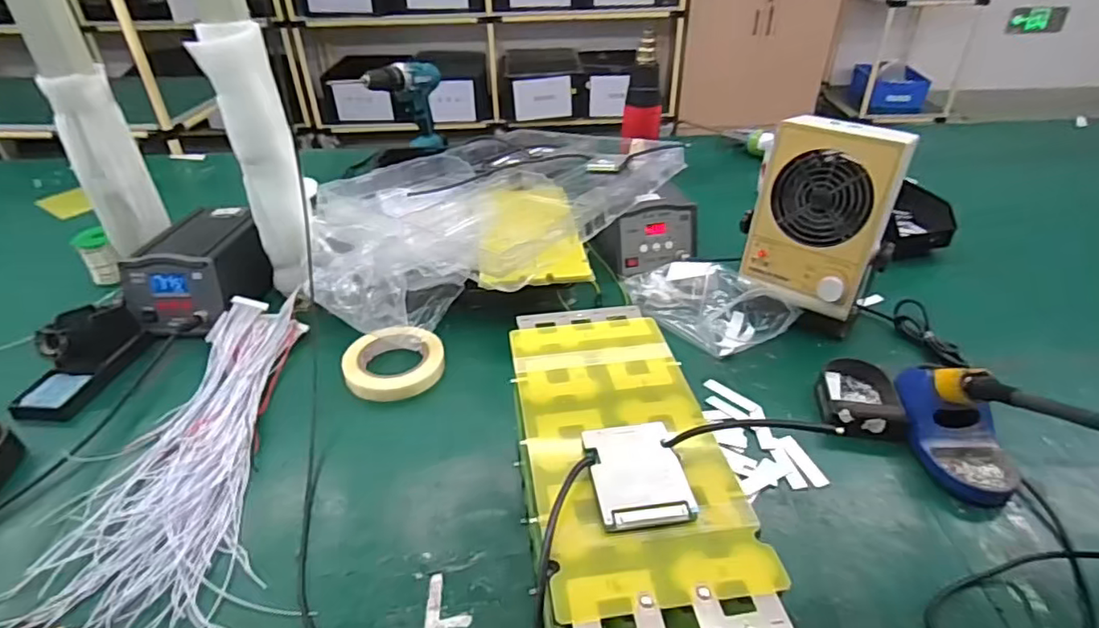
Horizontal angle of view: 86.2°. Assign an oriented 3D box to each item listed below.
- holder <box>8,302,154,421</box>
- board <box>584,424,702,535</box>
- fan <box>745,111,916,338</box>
[{"bbox_3d":[-0.564,0.049,0.698,0.090,0.064,0.160,7,37,12],"label":"holder"},{"bbox_3d":[0.059,0.108,0.402,0.060,0.012,0.081,-5,36,-5],"label":"board"},{"bbox_3d":[0.336,-0.104,0.736,0.161,0.245,0.121,16,39,23],"label":"fan"}]

